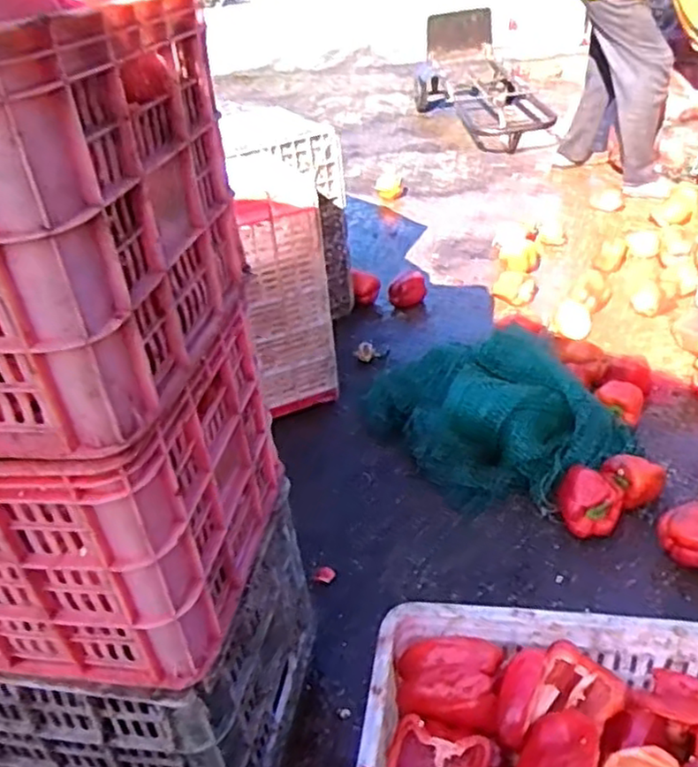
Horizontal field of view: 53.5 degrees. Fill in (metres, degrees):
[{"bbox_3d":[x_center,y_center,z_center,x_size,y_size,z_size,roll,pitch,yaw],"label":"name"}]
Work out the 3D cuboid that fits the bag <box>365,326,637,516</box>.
[{"bbox_3d":[0.278,0.038,1.371,0.359,0.178,0.454,-20,35,-20],"label":"bag"}]

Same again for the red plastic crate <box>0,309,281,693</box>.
[{"bbox_3d":[-0.350,0.103,0.749,0.460,0.280,0.311,1,34,11],"label":"red plastic crate"}]

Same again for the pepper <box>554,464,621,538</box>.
[{"bbox_3d":[0.406,0.203,1.170,0.098,0.083,0.100,-4,33,3],"label":"pepper"}]

